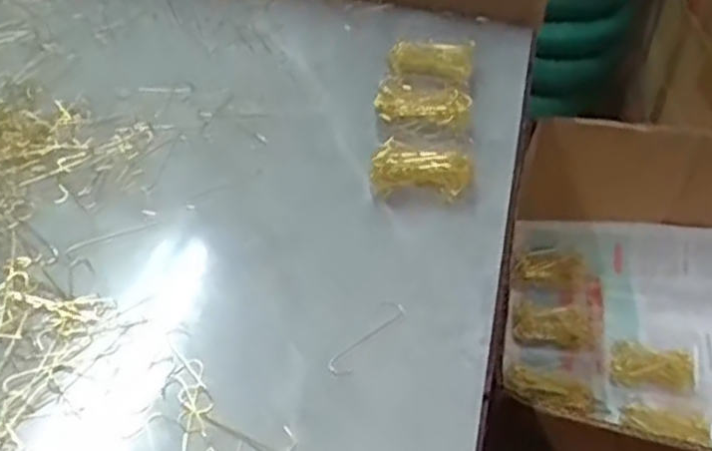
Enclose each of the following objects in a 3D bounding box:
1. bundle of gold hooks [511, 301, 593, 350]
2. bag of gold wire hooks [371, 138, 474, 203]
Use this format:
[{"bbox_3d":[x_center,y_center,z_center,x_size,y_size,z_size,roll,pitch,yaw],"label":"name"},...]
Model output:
[{"bbox_3d":[0.187,0.095,0.721,0.076,0.009,0.048,6,44,3],"label":"bundle of gold hooks"},{"bbox_3d":[0.046,-0.041,0.527,0.070,0.030,0.038,1,44,-2],"label":"bag of gold wire hooks"}]

